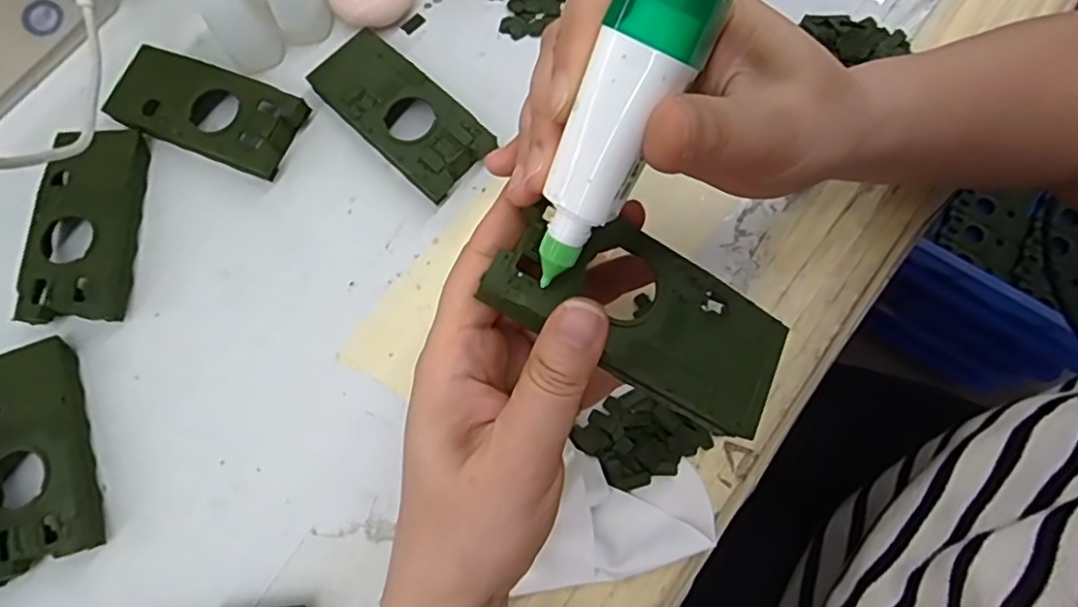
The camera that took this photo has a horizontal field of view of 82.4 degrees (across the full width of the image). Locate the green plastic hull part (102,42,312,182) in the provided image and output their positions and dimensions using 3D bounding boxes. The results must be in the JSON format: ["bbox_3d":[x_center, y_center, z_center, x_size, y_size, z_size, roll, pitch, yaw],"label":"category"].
[{"bbox_3d":[-0.182,-0.105,0.333,0.108,0.021,0.046,22,77,6],"label":"green plastic hull part"}]

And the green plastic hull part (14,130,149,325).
[{"bbox_3d":[-0.234,-0.042,0.319,0.045,0.019,0.103,-1,75,0],"label":"green plastic hull part"}]

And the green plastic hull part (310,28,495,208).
[{"bbox_3d":[-0.074,-0.103,0.330,0.104,0.020,0.046,43,80,10],"label":"green plastic hull part"}]

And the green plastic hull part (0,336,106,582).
[{"bbox_3d":[-0.239,0.070,0.291,0.046,0.018,0.103,-19,76,-5],"label":"green plastic hull part"}]

